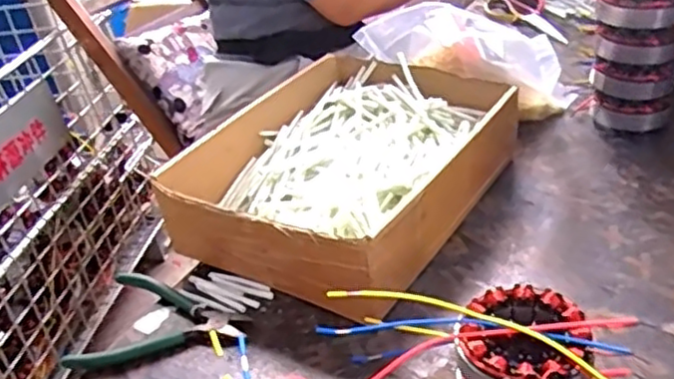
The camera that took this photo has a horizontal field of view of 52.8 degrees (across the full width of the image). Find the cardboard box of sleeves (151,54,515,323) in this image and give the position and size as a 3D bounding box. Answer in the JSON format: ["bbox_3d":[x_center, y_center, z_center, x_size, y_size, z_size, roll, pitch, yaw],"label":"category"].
[{"bbox_3d":[0.012,-0.019,0.700,0.253,0.096,0.338,15,38,32],"label":"cardboard box of sleeves"}]

